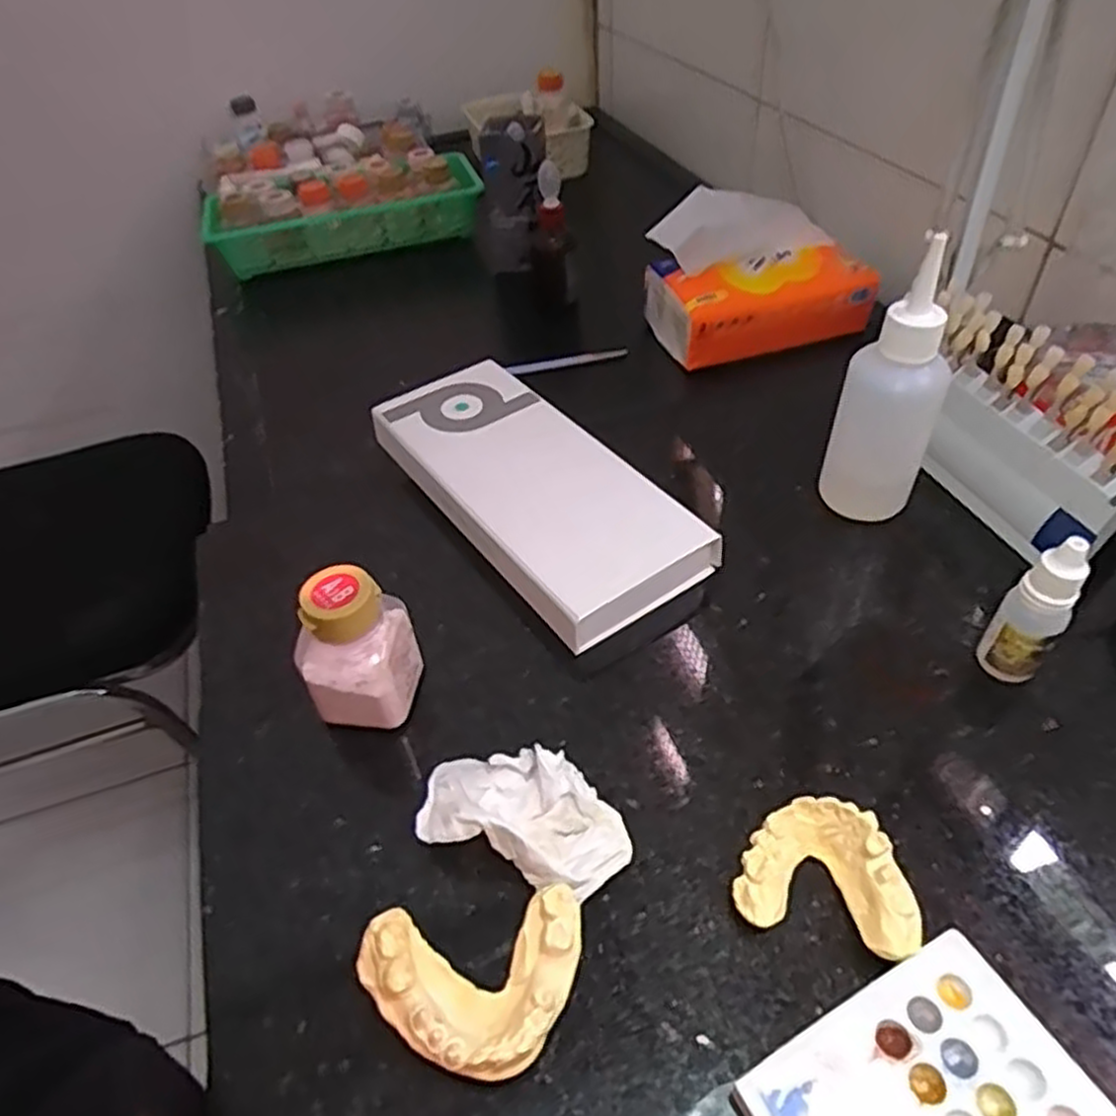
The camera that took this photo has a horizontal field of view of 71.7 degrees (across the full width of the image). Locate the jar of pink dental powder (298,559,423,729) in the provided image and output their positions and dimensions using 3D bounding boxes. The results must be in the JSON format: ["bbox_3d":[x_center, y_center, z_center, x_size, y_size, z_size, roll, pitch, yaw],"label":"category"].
[{"bbox_3d":[-0.086,0.040,0.335,0.040,0.077,0.038,2,44,9],"label":"jar of pink dental powder"}]

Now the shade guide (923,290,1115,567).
[{"bbox_3d":[0.235,-0.063,0.400,0.054,0.083,0.136,-22,46,-15],"label":"shade guide"}]

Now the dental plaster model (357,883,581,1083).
[{"bbox_3d":[-0.027,0.143,0.256,0.072,0.029,0.049,-9,44,-3],"label":"dental plaster model"}]

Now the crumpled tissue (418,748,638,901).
[{"bbox_3d":[-0.012,0.099,0.302,0.081,0.025,0.049,12,47,18],"label":"crumpled tissue"}]

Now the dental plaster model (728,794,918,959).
[{"bbox_3d":[0.098,0.115,0.280,0.059,0.020,0.047,9,46,16],"label":"dental plaster model"}]

